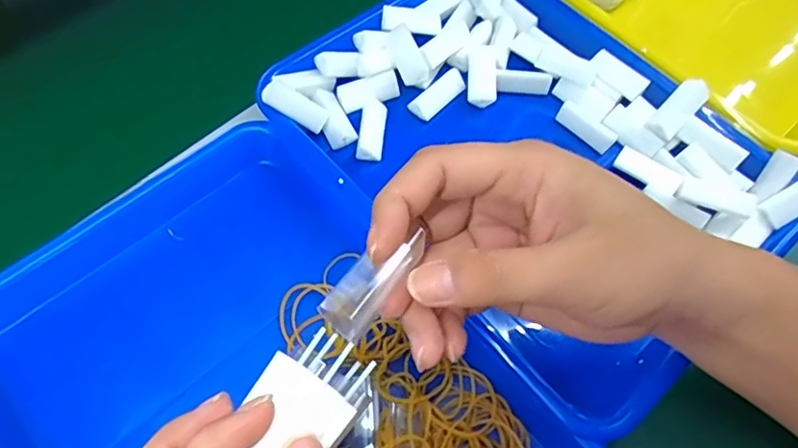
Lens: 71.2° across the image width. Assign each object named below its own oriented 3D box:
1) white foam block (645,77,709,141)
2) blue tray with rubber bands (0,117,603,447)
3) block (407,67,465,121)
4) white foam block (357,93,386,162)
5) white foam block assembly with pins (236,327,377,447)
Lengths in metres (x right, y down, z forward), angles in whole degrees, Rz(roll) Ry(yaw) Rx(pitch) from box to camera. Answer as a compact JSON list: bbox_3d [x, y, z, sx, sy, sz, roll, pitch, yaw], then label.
[{"bbox_3d":[0.200,-0.082,0.400,0.022,0.012,0.047,42,98,18],"label":"white foam block"},{"bbox_3d":[-0.074,0.108,0.322,0.238,0.054,0.337,-38,70,-19],"label":"blue tray with rubber bands"},{"bbox_3d":[0.030,-0.098,0.424,0.047,0.010,0.019,-41,70,-20],"label":"block"},{"bbox_3d":[-0.020,-0.071,0.410,0.018,0.010,0.051,5,63,1],"label":"white foam block"},{"bbox_3d":[-0.043,0.077,0.222,0.040,0.013,0.072,30,66,13],"label":"white foam block assembly with pins"}]

